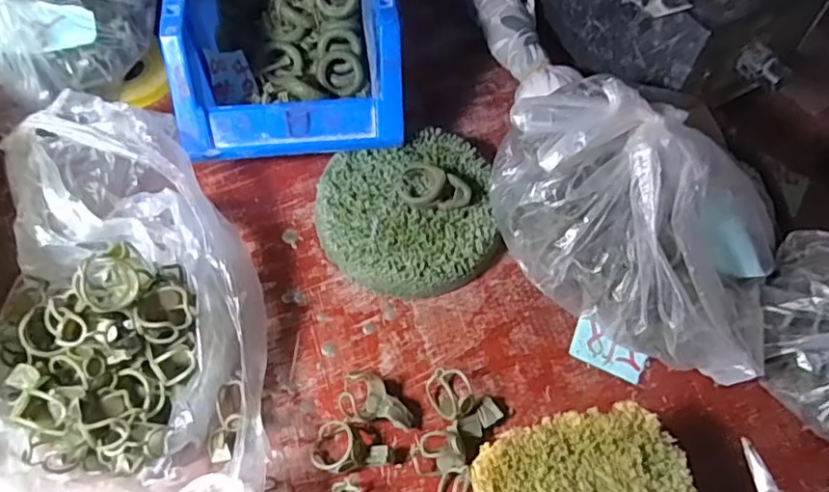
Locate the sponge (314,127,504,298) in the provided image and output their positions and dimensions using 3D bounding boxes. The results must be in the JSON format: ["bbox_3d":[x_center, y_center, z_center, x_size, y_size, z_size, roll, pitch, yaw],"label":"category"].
[{"bbox_3d":[-0.003,-0.020,0.326,0.097,0.027,0.091,1,63,-2],"label":"sponge"}]

